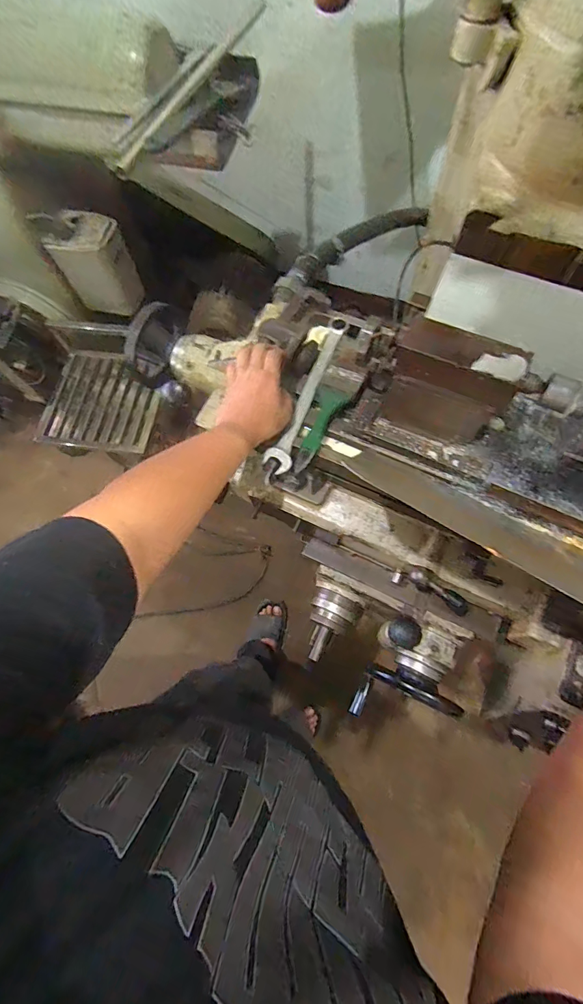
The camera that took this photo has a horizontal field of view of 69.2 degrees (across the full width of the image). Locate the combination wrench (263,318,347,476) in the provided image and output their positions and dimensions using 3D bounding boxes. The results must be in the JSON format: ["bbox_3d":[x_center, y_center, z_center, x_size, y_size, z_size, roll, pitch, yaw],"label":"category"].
[{"bbox_3d":[0.030,-0.165,0.629,0.038,0.012,0.272,22,73,10],"label":"combination wrench"}]

